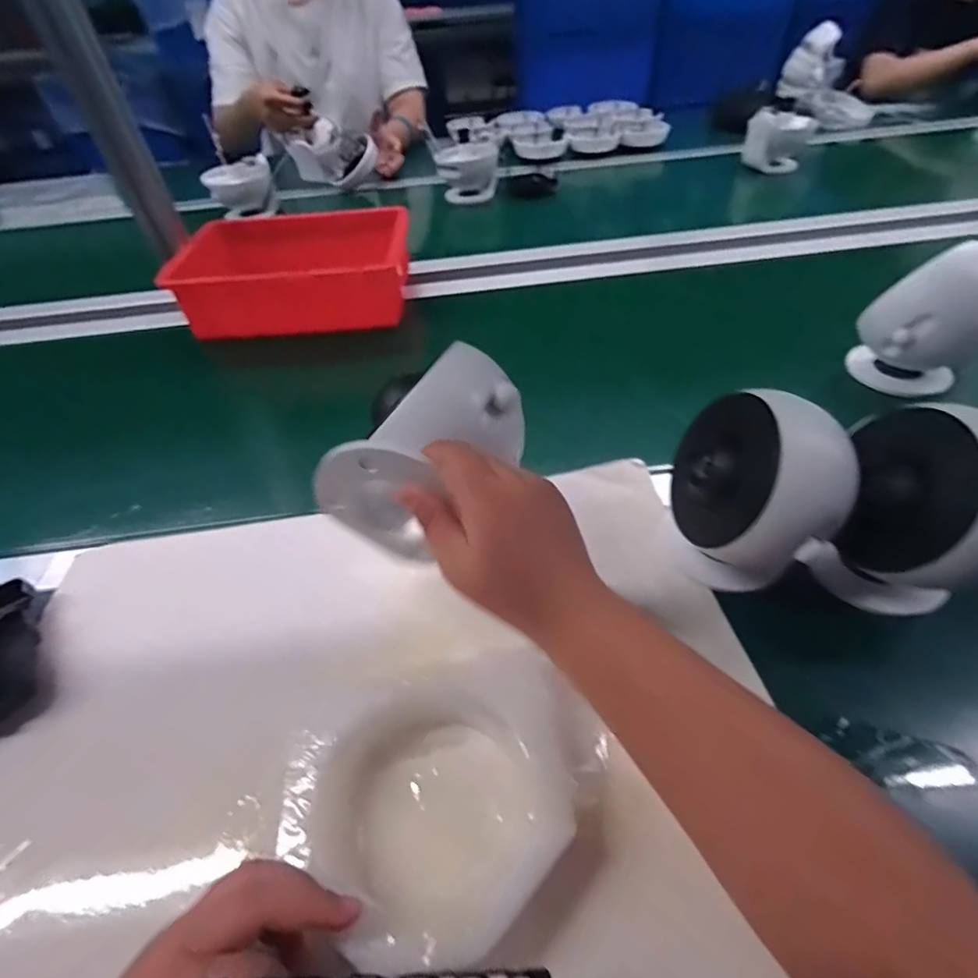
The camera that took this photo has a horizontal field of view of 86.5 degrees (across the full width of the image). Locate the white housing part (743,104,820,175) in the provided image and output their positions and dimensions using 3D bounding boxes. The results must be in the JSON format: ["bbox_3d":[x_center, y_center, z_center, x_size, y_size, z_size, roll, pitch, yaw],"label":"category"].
[{"bbox_3d":[0.540,-0.647,0.973,0.116,0.093,0.076,15,47,18],"label":"white housing part"}]

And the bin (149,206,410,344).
[{"bbox_3d":[-0.263,-0.302,0.730,0.296,0.108,0.184,-10,44,-7],"label":"bin"}]

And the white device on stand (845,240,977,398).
[{"bbox_3d":[0.420,-0.153,0.497,0.100,0.138,0.085,32,54,31],"label":"white device on stand"}]

